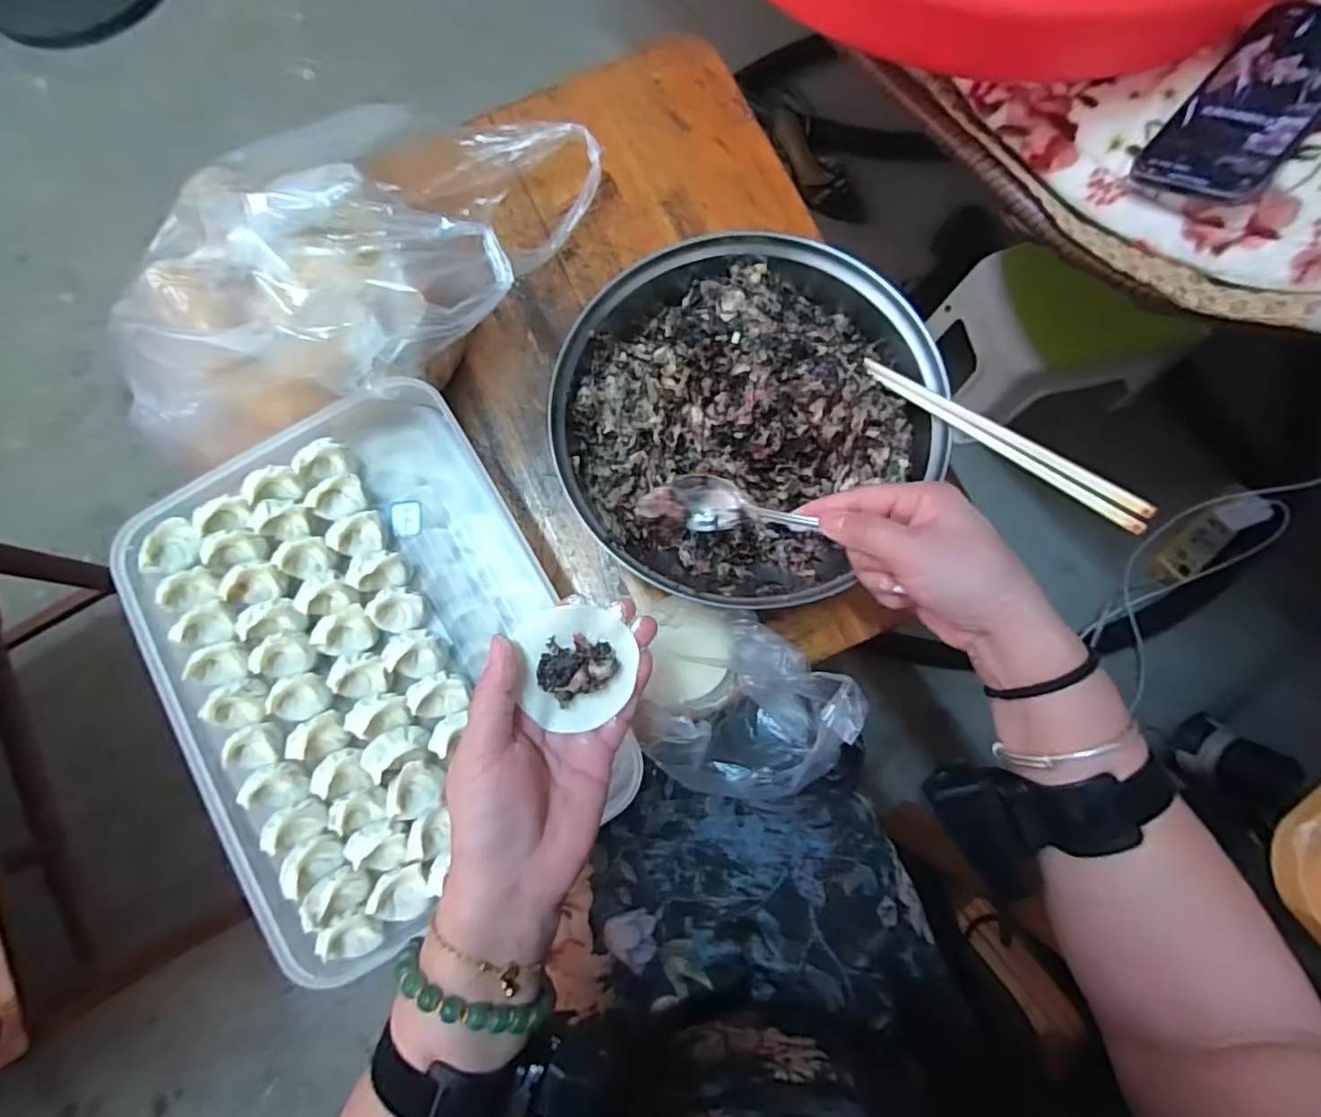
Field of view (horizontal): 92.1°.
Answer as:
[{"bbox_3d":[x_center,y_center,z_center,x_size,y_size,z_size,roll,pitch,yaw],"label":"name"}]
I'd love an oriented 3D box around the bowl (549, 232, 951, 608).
[{"bbox_3d":[0.057,-0.101,0.469,0.253,0.094,0.265,0,78,1],"label":"bowl"}]

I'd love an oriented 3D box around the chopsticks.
[{"bbox_3d":[0.211,-0.080,0.411,0.015,0.012,0.209,-34,50,-6],"label":"chopsticks"}]

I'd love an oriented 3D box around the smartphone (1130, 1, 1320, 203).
[{"bbox_3d":[0.410,-0.312,0.438,0.160,0.015,0.080,-49,56,2],"label":"smartphone"}]

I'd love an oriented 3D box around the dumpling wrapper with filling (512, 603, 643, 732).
[{"bbox_3d":[-0.045,0.059,0.347,0.058,0.017,0.063,-7,78,0],"label":"dumpling wrapper with filling"}]

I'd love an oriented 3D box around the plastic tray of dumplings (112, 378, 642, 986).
[{"bbox_3d":[-0.197,0.067,0.441,0.246,0.051,0.335,-30,79,-5],"label":"plastic tray of dumplings"}]

